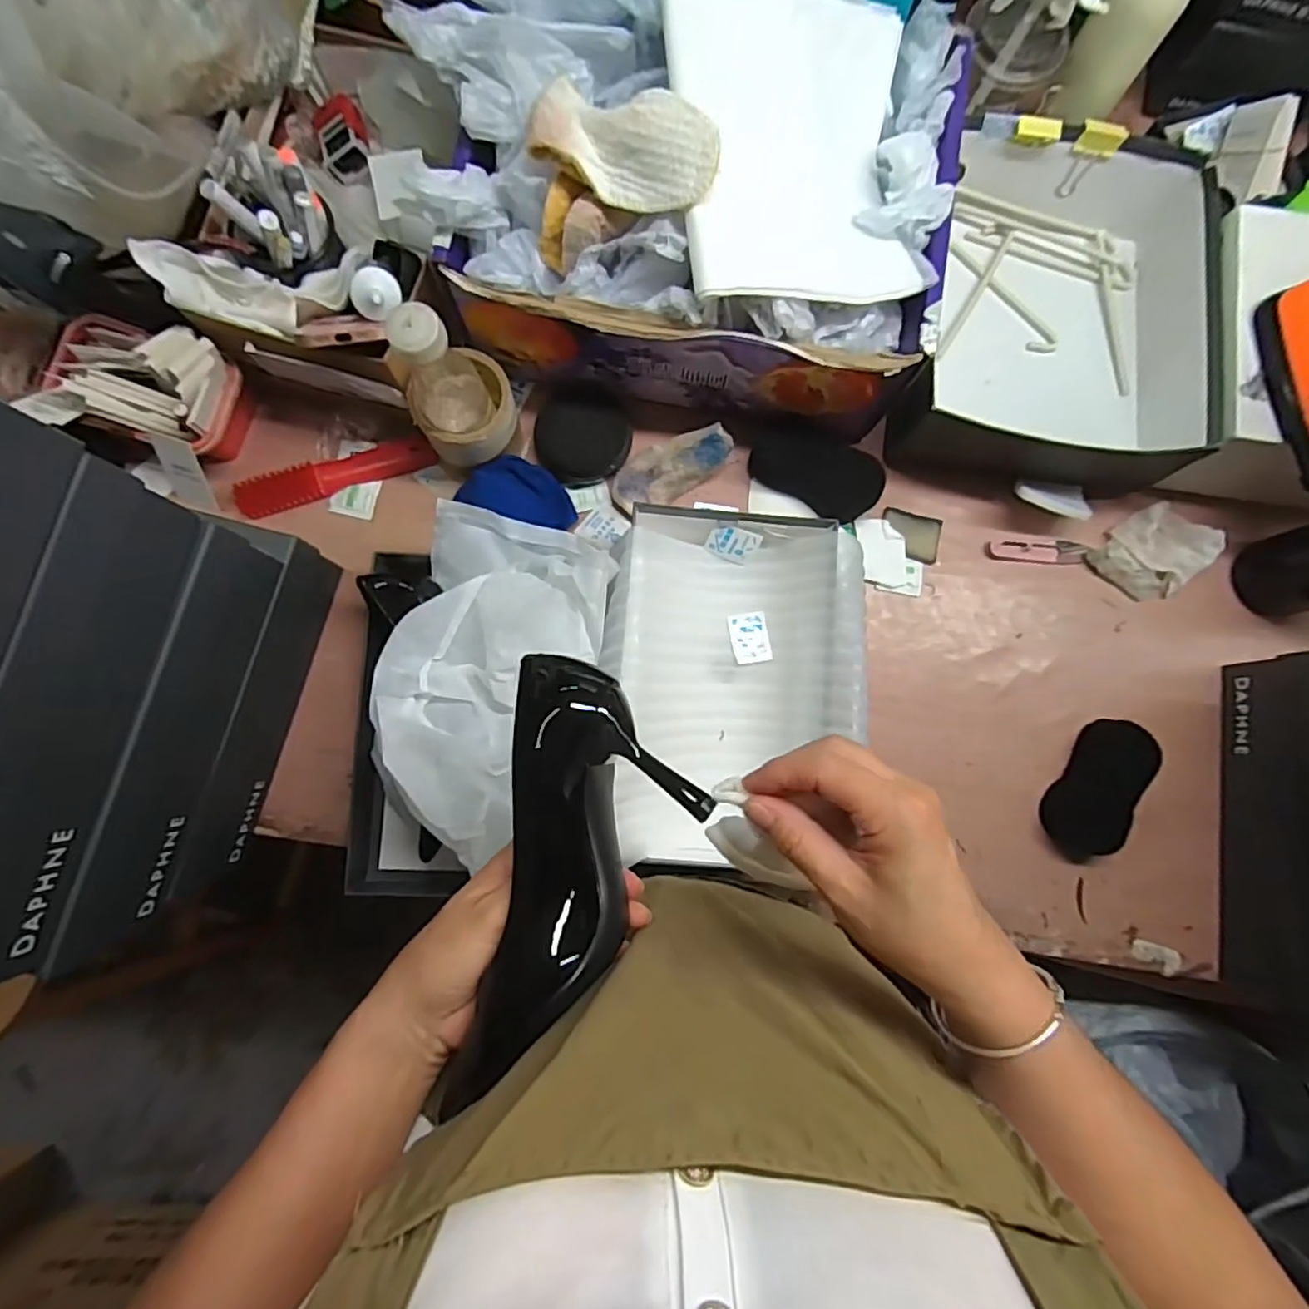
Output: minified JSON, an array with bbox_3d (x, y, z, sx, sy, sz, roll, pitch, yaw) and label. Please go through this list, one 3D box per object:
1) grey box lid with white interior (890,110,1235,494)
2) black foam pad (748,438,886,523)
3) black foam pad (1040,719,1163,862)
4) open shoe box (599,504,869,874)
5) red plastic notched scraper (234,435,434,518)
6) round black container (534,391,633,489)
[{"bbox_3d":[0.384,-0.333,0.625,0.264,0.103,0.332,10,83,-1],"label":"grey box lid with white interior"},{"bbox_3d":[0.159,-0.179,0.624,0.125,0.010,0.066,28,114,8],"label":"black foam pad"},{"bbox_3d":[0.419,0.127,0.594,0.063,0.033,0.130,34,83,2],"label":"black foam pad"},{"bbox_3d":[0.063,0.027,0.560,0.207,0.103,0.291,5,83,-1],"label":"open shoe box"},{"bbox_3d":[-0.314,-0.176,0.626,0.193,0.010,0.034,-17,84,-4],"label":"red plastic notched scraper"},{"bbox_3d":[-0.068,-0.209,0.620,0.092,0.024,0.080,-17,84,-4],"label":"round black container"}]

